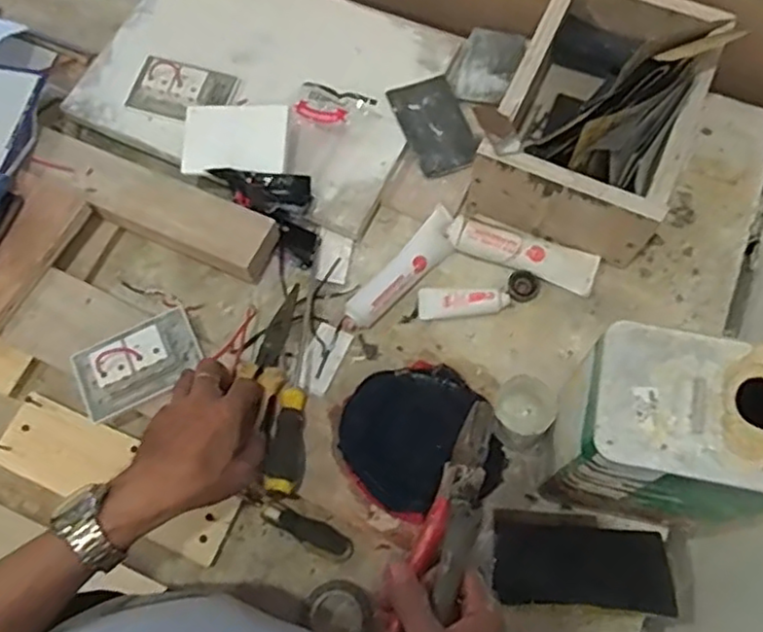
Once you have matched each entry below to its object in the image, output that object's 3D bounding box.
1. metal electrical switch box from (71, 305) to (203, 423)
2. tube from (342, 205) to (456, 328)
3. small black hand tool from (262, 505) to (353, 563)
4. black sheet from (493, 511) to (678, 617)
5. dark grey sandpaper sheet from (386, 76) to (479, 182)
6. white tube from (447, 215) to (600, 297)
[{"bbox_3d":[-0.235,0.040,0.649,0.117,0.035,0.073,-25,70,-7],"label":"metal electrical switch box"},{"bbox_3d":[0.024,-0.049,0.745,0.038,0.034,0.160,41,76,16],"label":"tube"},{"bbox_3d":[-0.068,0.203,0.648,0.087,0.022,0.024,24,71,13],"label":"small black hand tool"},{"bbox_3d":[0.188,0.234,0.647,0.158,0.019,0.078,3,69,3],"label":"black sheet"},{"bbox_3d":[0.061,-0.223,0.793,0.074,0.014,0.120,-19,69,-5],"label":"dark grey sandpaper sheet"},{"bbox_3d":[0.155,-0.068,0.745,0.166,0.022,0.045,18,69,-4],"label":"white tube"}]

